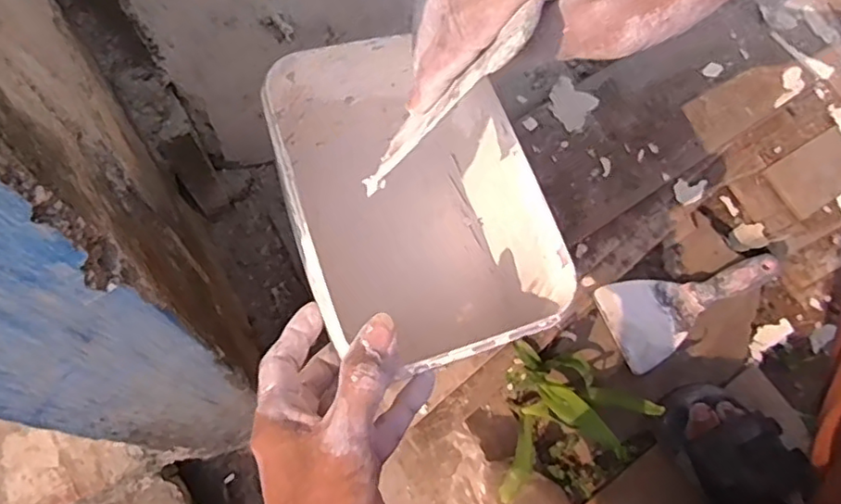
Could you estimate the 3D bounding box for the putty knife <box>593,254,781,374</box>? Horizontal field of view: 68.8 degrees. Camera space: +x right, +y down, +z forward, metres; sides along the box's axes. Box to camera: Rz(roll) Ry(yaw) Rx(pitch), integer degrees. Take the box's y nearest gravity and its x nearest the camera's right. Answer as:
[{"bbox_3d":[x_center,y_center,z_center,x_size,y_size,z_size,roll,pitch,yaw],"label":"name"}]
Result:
[{"bbox_3d":[0.294,0.050,0.659,0.195,0.018,0.092,-20,71,-8],"label":"putty knife"}]

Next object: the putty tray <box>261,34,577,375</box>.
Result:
[{"bbox_3d":[-0.001,-0.024,0.378,0.128,0.092,0.191,-17,73,-7],"label":"putty tray"}]

